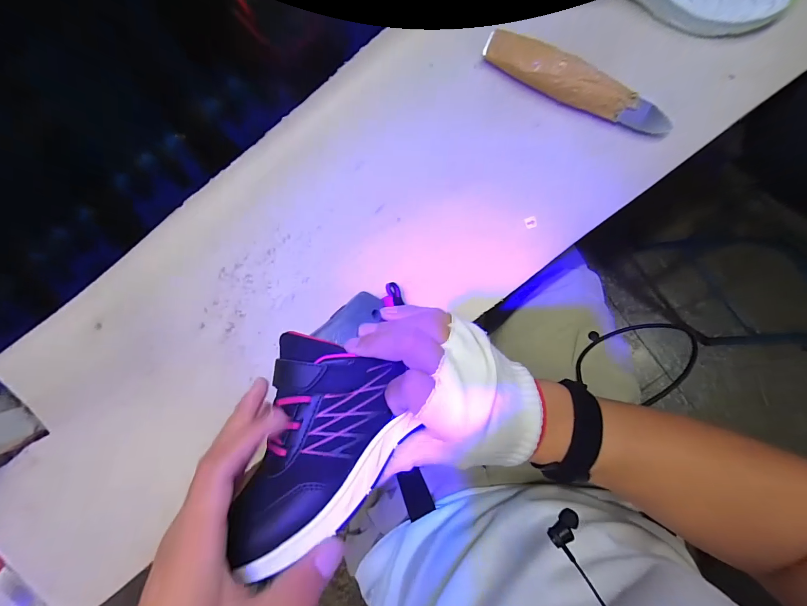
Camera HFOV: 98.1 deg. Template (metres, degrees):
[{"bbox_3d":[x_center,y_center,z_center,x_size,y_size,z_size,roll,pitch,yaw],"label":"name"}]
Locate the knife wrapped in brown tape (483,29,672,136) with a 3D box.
[{"bbox_3d":[0.143,-0.182,0.294,0.162,0.022,0.027,28,92,4],"label":"knife wrapped in brown tape"}]

